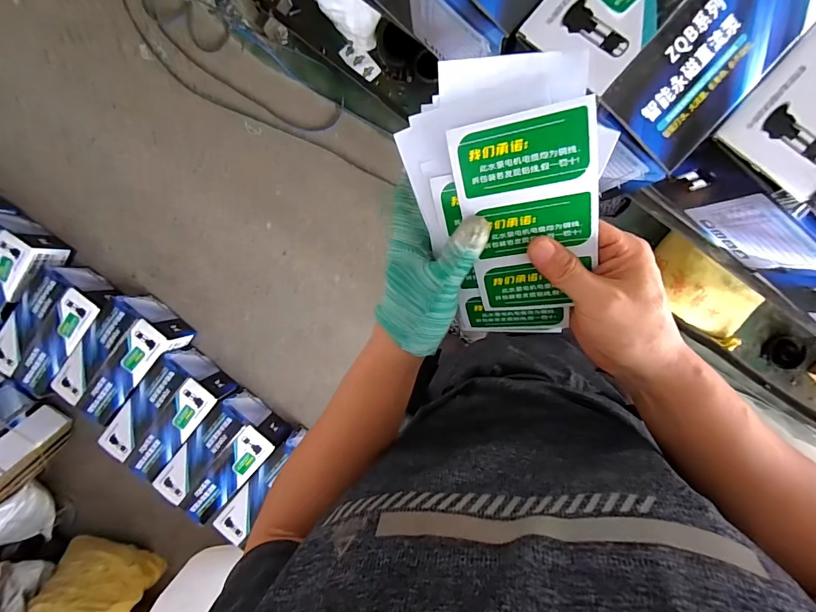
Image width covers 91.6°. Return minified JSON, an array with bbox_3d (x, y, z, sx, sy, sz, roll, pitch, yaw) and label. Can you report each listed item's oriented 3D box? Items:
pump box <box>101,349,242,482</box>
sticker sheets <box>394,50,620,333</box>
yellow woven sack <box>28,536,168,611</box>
[{"bbox_3d":[-0.828,0.369,1.403,0.240,0.191,0.371,38,97,0],"label":"pump box"},{"bbox_3d":[0.073,-0.066,0.310,0.134,0.026,0.216,4,129,16],"label":"sticker sheets"},{"bbox_3d":[-1.106,0.980,1.319,0.374,0.480,0.143,32,97,0],"label":"yellow woven sack"}]

